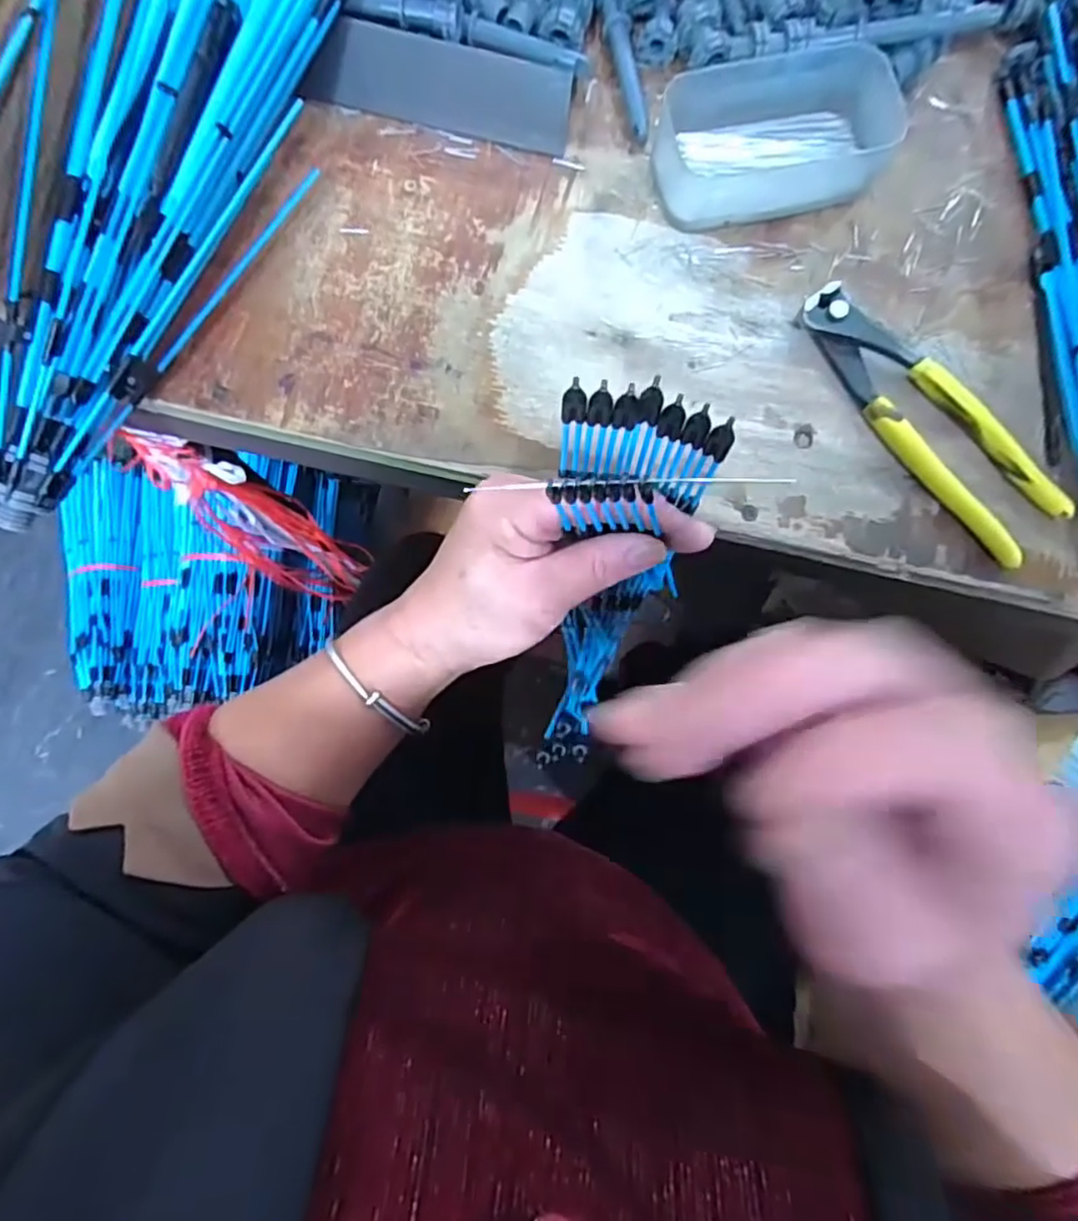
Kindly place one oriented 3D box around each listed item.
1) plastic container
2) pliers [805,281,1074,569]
[{"bbox_3d":[0.121,-0.248,0.346,0.121,0.035,0.076,-10,83,-3],"label":"plastic container"},{"bbox_3d":[0.196,-0.099,0.334,0.047,0.014,0.164,-38,85,-6],"label":"pliers"}]

